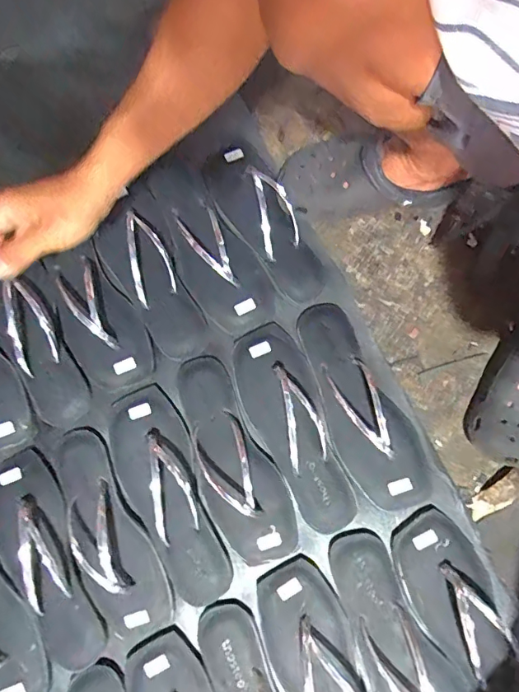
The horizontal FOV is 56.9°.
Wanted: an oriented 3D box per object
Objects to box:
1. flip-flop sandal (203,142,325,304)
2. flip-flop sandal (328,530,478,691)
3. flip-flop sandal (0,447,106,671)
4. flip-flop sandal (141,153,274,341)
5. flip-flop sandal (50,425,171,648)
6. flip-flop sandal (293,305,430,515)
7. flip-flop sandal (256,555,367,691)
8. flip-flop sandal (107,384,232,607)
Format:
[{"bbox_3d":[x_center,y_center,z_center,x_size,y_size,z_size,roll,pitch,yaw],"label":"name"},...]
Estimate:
[{"bbox_3d":[0.004,-0.167,0.619,0.091,0.048,0.240,-26,77,-5],"label":"flip-flop sandal"},{"bbox_3d":[0.143,0.318,0.497,0.091,0.034,0.237,-29,77,-5],"label":"flip-flop sandal"},{"bbox_3d":[-0.247,0.240,0.531,0.085,0.037,0.237,-24,77,-4],"label":"flip-flop sandal"},{"bbox_3d":[-0.064,-0.130,0.609,0.096,0.049,0.242,-25,77,-5],"label":"flip-flop sandal"},{"bbox_3d":[-0.176,0.211,0.534,0.082,0.038,0.236,-29,77,-5],"label":"flip-flop sandal"},{"bbox_3d":[0.117,0.066,0.572,0.094,0.055,0.261,-26,77,-5],"label":"flip-flop sandal"},{"bbox_3d":[0.070,0.358,0.488,0.090,0.041,0.255,-22,77,-4],"label":"flip-flop sandal"},{"bbox_3d":[-0.108,0.167,0.538,0.085,0.037,0.245,-20,77,-3],"label":"flip-flop sandal"}]

